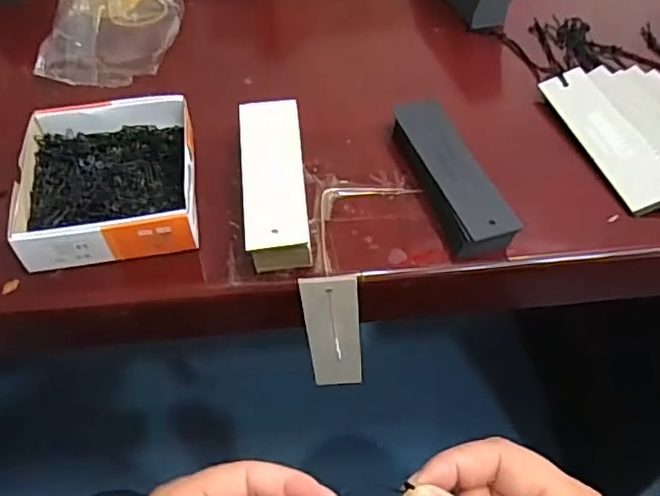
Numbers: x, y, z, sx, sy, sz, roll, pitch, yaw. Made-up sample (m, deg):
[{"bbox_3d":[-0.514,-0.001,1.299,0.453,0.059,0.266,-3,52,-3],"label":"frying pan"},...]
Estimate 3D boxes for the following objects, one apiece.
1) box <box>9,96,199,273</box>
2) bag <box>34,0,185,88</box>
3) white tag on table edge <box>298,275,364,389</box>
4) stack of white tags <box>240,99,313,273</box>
[{"bbox_3d":[-0.135,-0.043,0.381,0.103,0.027,0.117,-10,51,-8],"label":"box"},{"bbox_3d":[-0.173,-0.201,0.522,0.101,0.038,0.182,-2,51,-1],"label":"bag"},{"bbox_3d":[0.003,0.055,0.385,0.032,0.113,0.005,-5,49,1],"label":"white tag on table edge"},{"bbox_3d":[-0.035,-0.043,0.382,0.037,0.023,0.129,-5,51,-4],"label":"stack of white tags"}]

